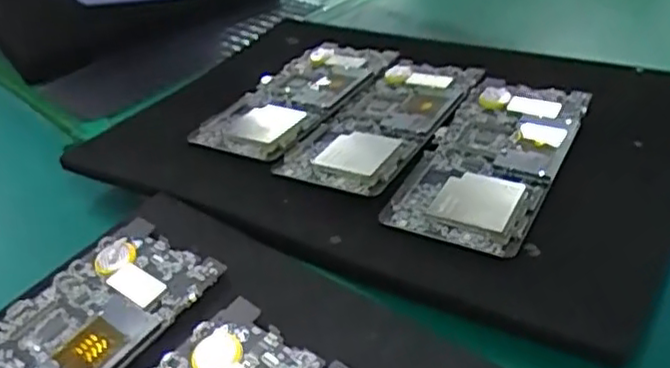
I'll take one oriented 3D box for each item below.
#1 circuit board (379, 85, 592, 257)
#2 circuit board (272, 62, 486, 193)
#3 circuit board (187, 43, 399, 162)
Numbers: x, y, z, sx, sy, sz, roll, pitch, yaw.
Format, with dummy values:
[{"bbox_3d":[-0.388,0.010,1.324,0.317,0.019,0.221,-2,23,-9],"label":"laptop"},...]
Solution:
[{"bbox_3d":[0.086,-0.016,0.364,0.069,0.010,0.137,14,42,28],"label":"circuit board"},{"bbox_3d":[0.033,-0.039,0.410,0.070,0.012,0.137,18,44,32],"label":"circuit board"},{"bbox_3d":[-0.024,-0.060,0.448,0.069,0.011,0.135,21,47,30],"label":"circuit board"}]

